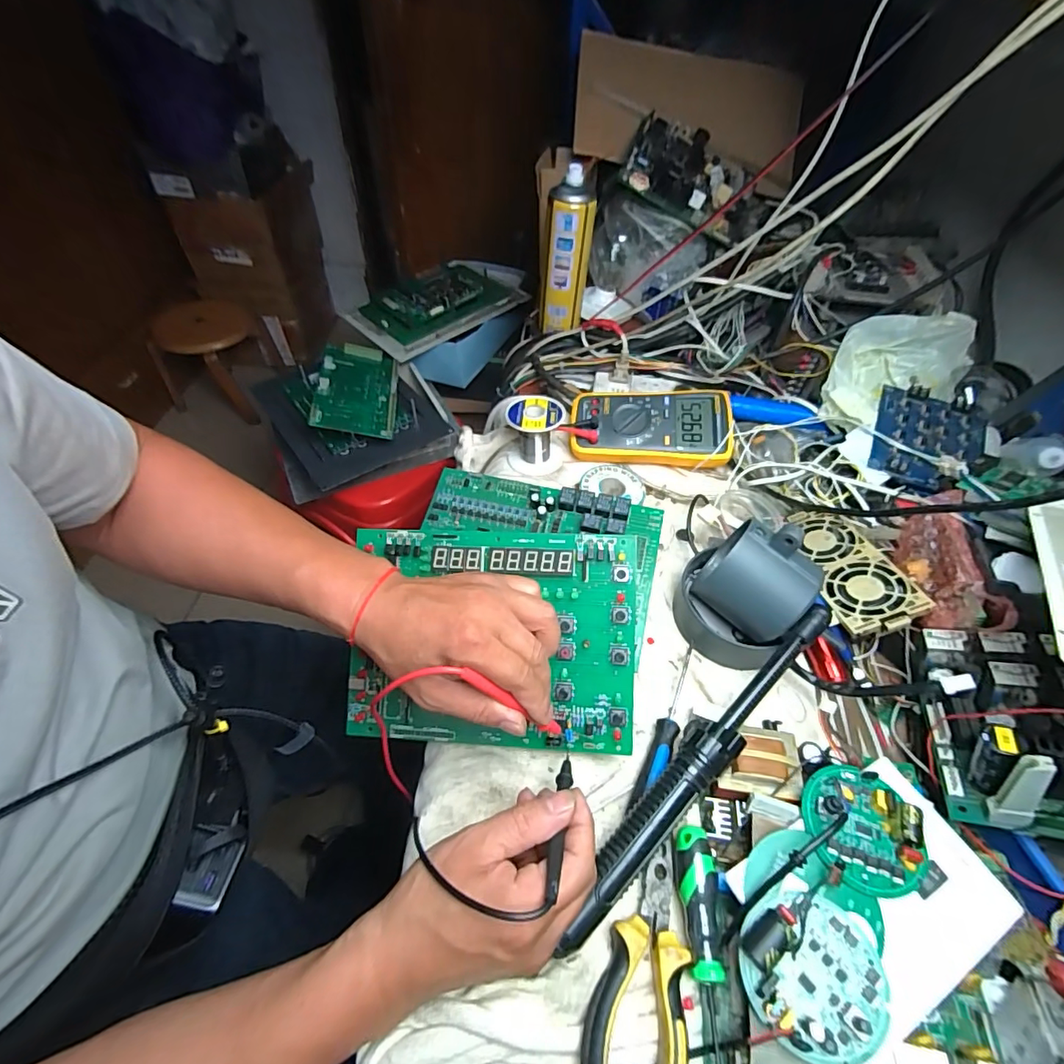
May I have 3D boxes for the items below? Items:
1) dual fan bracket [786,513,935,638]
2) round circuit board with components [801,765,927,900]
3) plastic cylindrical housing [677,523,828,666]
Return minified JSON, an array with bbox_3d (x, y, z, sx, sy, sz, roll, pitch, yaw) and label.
[{"bbox_3d":[0.280,0.028,0.458,0.066,0.008,0.140,-22,39,6],"label":"dual fan bracket"},{"bbox_3d":[0.207,0.182,0.314,0.061,0.019,0.068,5,51,1],"label":"round circuit board with components"},{"bbox_3d":[0.182,0.049,0.423,0.084,0.112,0.072,29,56,19],"label":"plastic cylindrical housing"}]

